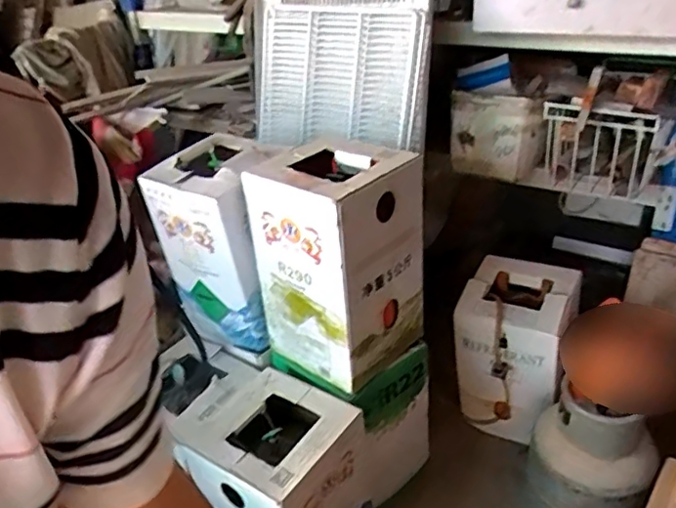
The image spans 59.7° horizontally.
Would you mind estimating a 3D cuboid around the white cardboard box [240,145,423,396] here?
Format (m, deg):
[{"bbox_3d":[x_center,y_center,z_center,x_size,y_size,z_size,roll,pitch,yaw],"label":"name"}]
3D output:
[{"bbox_3d":[0.009,0.012,1.210,0.249,0.425,0.247,22,40,38],"label":"white cardboard box"}]

